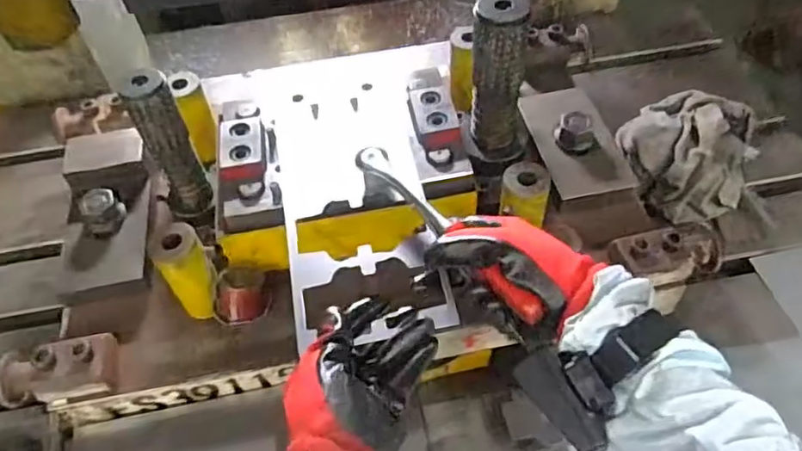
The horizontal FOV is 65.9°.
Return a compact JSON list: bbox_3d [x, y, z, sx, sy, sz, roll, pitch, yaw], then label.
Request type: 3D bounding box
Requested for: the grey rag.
[{"bbox_3d":[0.364,-0.108,0.788,0.159,0.073,0.207,17,55,16],"label":"grey rag"}]

